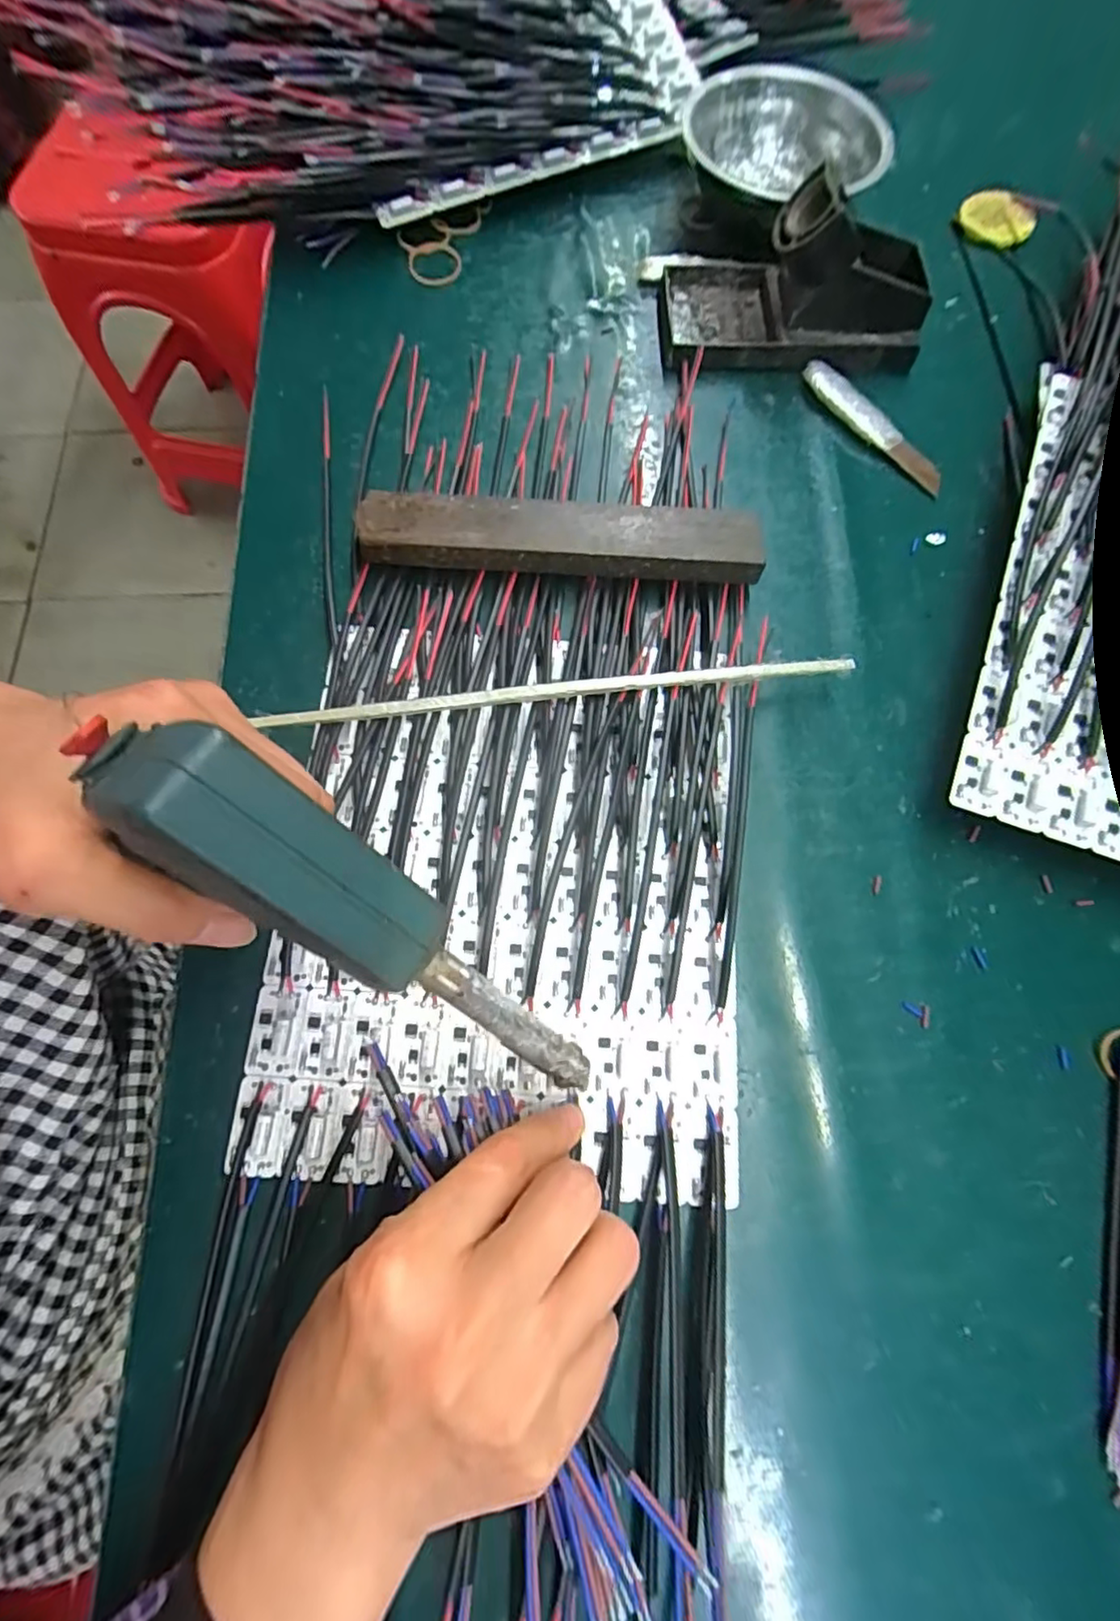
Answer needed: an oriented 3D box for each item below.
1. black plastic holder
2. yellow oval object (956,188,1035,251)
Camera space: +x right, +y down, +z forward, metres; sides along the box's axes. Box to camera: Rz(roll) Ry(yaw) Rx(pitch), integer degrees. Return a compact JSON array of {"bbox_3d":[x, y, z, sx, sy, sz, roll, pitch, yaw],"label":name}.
[{"bbox_3d":[0.137,-0.307,0.349,0.151,0.061,0.079,-2,72,-1],"label":"black plastic holder"},{"bbox_3d":[0.287,-0.389,0.403,0.036,0.014,0.045,-41,77,-12],"label":"yellow oval object"}]

